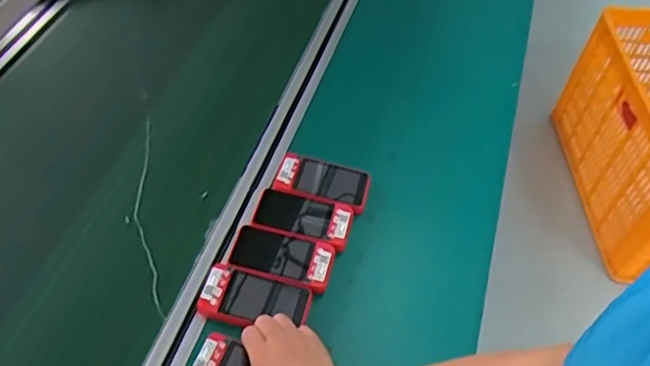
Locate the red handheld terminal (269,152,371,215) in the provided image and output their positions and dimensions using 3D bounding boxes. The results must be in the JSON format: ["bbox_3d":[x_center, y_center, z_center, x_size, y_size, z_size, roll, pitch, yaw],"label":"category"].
[{"bbox_3d":[-0.001,-0.004,0.802,0.119,0.013,0.064,15,52,7],"label":"red handheld terminal"}]

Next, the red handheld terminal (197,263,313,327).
[{"bbox_3d":[-0.079,0.133,0.693,0.118,0.023,0.061,13,52,5],"label":"red handheld terminal"}]

